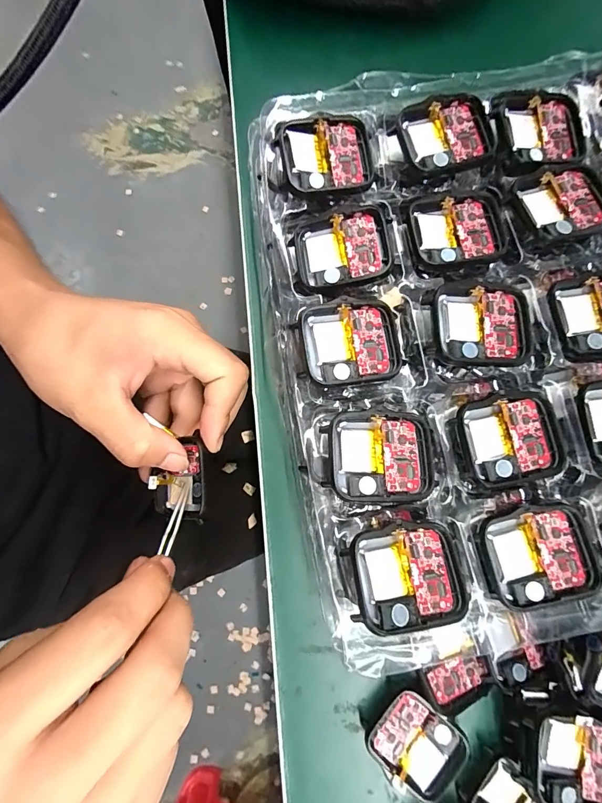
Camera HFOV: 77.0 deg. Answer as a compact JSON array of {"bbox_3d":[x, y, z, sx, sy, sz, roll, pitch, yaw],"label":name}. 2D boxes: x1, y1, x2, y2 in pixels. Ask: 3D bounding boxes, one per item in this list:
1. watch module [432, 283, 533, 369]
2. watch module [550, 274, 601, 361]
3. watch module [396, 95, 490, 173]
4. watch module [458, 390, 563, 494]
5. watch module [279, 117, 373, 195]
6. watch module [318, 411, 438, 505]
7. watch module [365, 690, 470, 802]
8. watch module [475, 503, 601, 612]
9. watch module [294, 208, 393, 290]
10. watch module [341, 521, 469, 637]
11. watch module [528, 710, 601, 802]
[{"bbox_3d":[0.081,-0.033,0.169,0.043,0.007,0.038,2,80,1],"label":"watch module"},{"bbox_3d":[0.138,-0.039,0.173,0.044,0.004,0.039,-4,80,0],"label":"watch module"},{"bbox_3d":[0.070,-0.129,0.185,0.041,0.008,0.035,-12,80,-2],"label":"watch module"},{"bbox_3d":[0.091,0.017,0.164,0.046,0.005,0.038,-9,80,-1],"label":"watch module"},{"bbox_3d":[0.013,-0.118,0.180,0.043,0.008,0.036,-7,80,-1],"label":"watch module"},{"bbox_3d":[0.034,0.023,0.159,0.045,0.005,0.037,-2,78,-1],"label":"watch module"},{"bbox_3d":[0.058,0.169,0.187,0.044,0.013,0.037,41,83,7],"label":"watch module"},{"bbox_3d":[0.097,0.063,0.156,0.045,0.005,0.037,-9,80,-1],"label":"watch module"},{"bbox_3d":[0.020,-0.070,0.179,0.043,0.011,0.035,-5,80,-1],"label":"watch module"},{"bbox_3d":[0.042,0.068,0.148,0.045,0.013,0.037,-8,78,-2],"label":"watch module"},{"bbox_3d":[0.126,0.159,0.167,0.046,0.006,0.037,10,82,3],"label":"watch module"}]

